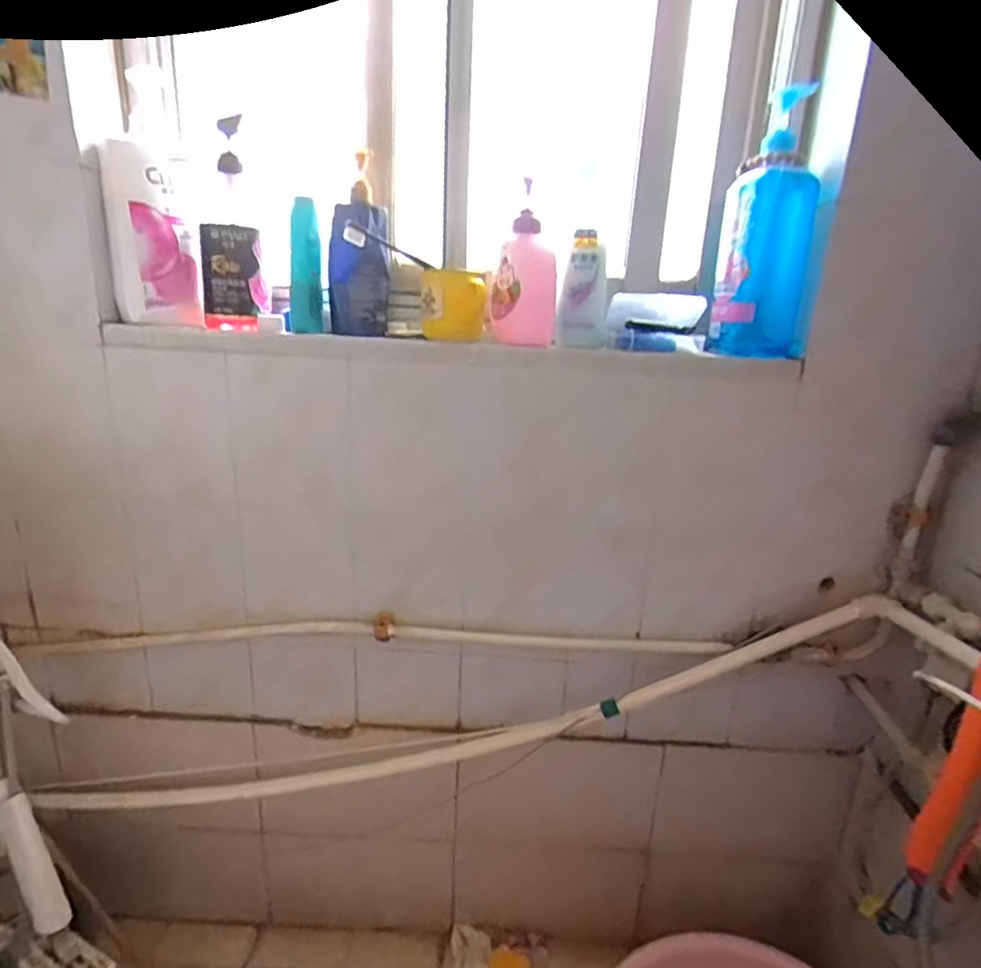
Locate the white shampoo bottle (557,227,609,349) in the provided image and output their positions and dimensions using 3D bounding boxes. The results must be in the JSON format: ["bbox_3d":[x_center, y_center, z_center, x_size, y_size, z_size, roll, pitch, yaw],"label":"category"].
[{"bbox_3d":[0.118,-0.239,0.744,0.062,0.133,0.036,6,17,6],"label":"white shampoo bottle"}]

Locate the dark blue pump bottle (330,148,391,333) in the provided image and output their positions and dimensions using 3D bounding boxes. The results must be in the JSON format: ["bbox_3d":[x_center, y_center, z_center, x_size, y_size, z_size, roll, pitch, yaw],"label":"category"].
[{"bbox_3d":[-0.160,-0.293,0.740,0.073,0.205,0.061,1,17,-8],"label":"dark blue pump bottle"}]

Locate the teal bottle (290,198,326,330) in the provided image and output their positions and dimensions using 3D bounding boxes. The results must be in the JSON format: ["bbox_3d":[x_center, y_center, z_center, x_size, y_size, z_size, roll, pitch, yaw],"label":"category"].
[{"bbox_3d":[-0.229,-0.270,0.745,0.040,0.154,0.042,-2,18,-18],"label":"teal bottle"}]

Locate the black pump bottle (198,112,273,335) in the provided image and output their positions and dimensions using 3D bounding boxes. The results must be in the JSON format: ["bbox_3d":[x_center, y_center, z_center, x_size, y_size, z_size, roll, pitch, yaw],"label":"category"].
[{"bbox_3d":[-0.313,-0.308,0.726,0.073,0.231,0.045,-3,18,-23],"label":"black pump bottle"}]

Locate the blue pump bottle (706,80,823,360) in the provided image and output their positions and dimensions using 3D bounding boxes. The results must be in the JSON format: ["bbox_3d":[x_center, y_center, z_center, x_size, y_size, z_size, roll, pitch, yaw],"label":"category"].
[{"bbox_3d":[0.328,-0.298,0.696,0.102,0.280,0.108,9,17,16],"label":"blue pump bottle"}]

